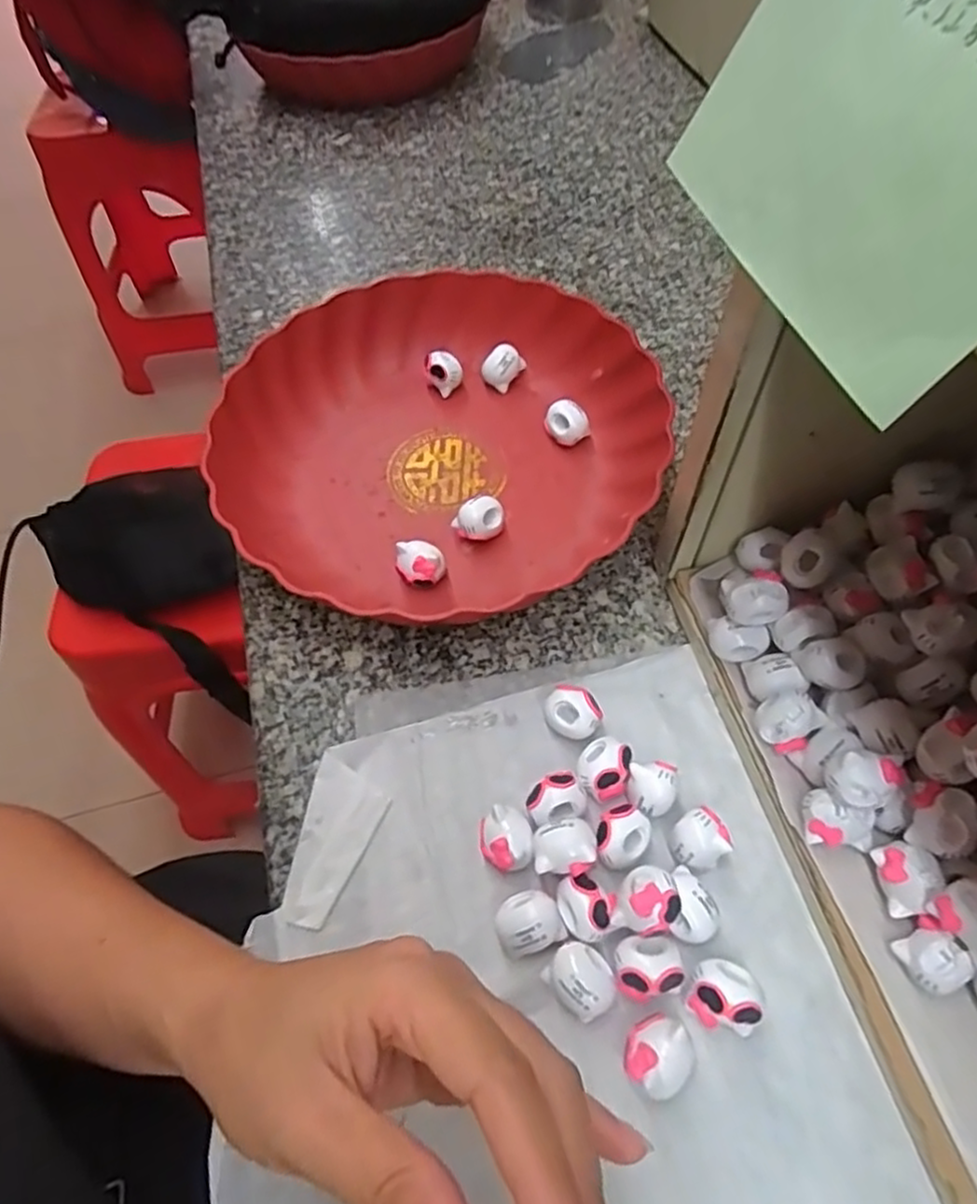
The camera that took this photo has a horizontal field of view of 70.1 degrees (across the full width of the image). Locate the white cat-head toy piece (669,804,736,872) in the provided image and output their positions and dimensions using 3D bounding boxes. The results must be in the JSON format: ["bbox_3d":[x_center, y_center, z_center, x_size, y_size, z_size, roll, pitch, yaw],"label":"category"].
[{"bbox_3d":[0.085,0.099,0.285,0.023,0.023,0.021,-21,60,-9],"label":"white cat-head toy piece"}]

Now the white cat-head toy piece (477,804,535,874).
[{"bbox_3d":[0.007,0.099,0.291,0.021,0.018,0.024,-11,59,-3],"label":"white cat-head toy piece"}]

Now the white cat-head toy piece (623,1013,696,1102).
[{"bbox_3d":[0.061,0.163,0.249,0.024,0.018,0.022,-2,59,3],"label":"white cat-head toy piece"}]

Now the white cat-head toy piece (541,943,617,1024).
[{"bbox_3d":[0.036,0.142,0.262,0.022,0.020,0.026,-38,64,-18],"label":"white cat-head toy piece"}]

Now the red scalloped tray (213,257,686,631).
[{"bbox_3d":[-0.028,-0.092,0.395,0.241,0.050,0.228,-20,60,-9],"label":"red scalloped tray"}]

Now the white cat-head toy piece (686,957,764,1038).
[{"bbox_3d":[0.088,0.146,0.257,0.024,0.019,0.022,-2,59,3],"label":"white cat-head toy piece"}]

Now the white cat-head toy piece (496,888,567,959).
[{"bbox_3d":[0.016,0.127,0.273,0.025,0.020,0.021,-21,60,-9],"label":"white cat-head toy piece"}]

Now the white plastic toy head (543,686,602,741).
[{"bbox_3d":[0.038,0.051,0.317,0.025,0.018,0.020,10,60,9],"label":"white plastic toy head"}]

